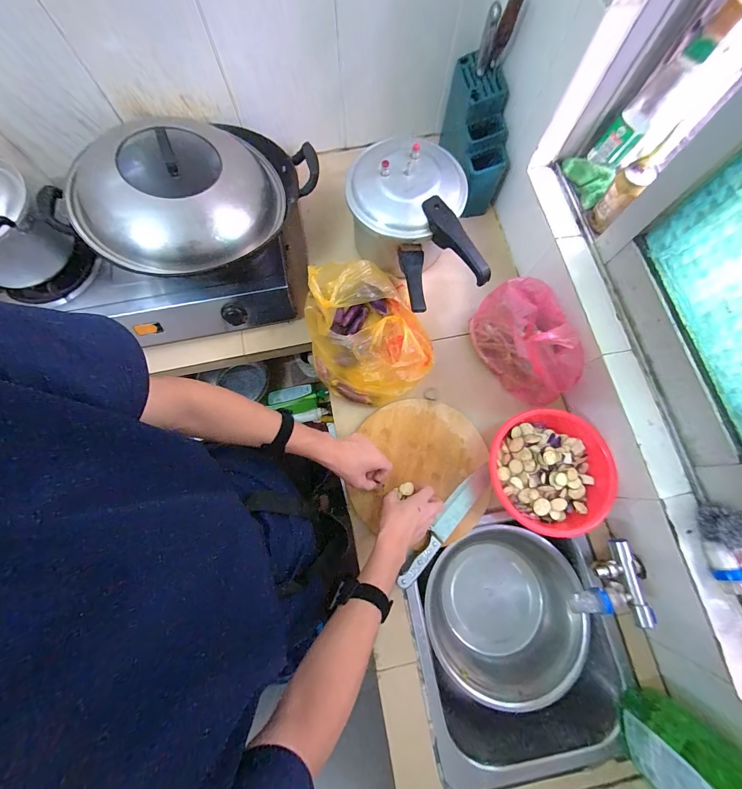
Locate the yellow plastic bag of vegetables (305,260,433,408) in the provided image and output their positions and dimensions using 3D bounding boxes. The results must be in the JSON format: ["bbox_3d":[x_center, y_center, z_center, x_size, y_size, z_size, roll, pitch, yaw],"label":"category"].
[{"bbox_3d":[0.000,-0.126,0.662,0.231,0.167,0.264,-13,75,-3],"label":"yellow plastic bag of vegetables"}]

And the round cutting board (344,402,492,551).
[{"bbox_3d":[0.104,0.158,0.676,0.274,0.047,0.282,0,75,0],"label":"round cutting board"}]

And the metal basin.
[{"bbox_3d":[0.270,0.444,0.685,0.306,0.122,0.283,0,75,0],"label":"metal basin"}]

